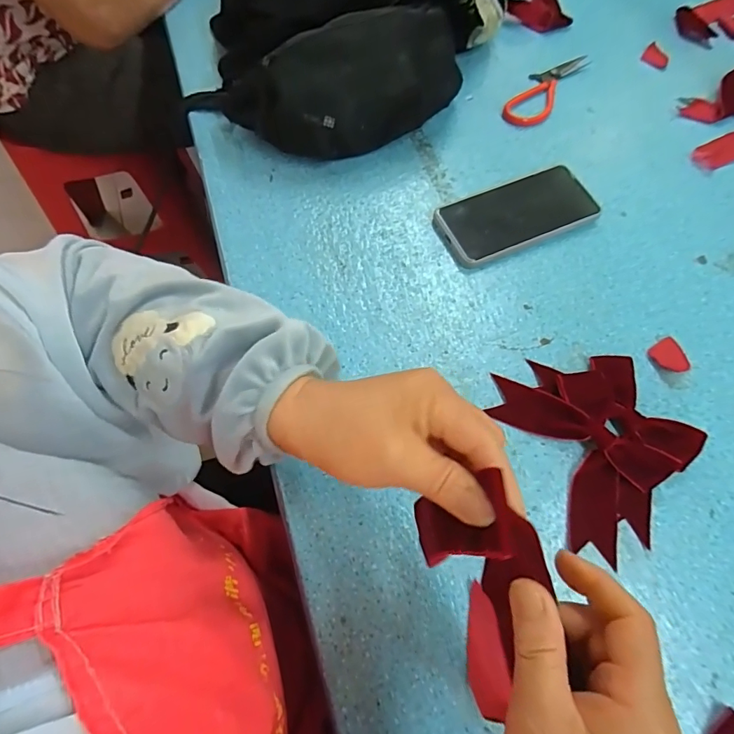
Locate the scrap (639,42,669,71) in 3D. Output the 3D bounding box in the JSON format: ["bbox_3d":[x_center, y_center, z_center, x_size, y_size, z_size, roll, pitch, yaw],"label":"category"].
[{"bbox_3d":[0.380,-0.406,0.592,0.035,0.010,0.027,34,70,12],"label":"scrap"}]

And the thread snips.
[{"bbox_3d":[0.224,-0.350,0.564,0.049,0.007,0.157,35,71,13],"label":"thread snips"}]

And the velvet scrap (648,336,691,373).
[{"bbox_3d":[0.281,-0.009,0.418,0.032,0.005,0.034,0,67,-1],"label":"velvet scrap"}]

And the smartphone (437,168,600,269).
[{"bbox_3d":[0.154,-0.160,0.474,0.159,0.017,0.081,-20,69,-9],"label":"smartphone"}]

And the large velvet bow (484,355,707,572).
[{"bbox_3d":[0.195,0.058,0.378,0.129,0.023,0.158,-26,70,-11],"label":"large velvet bow"}]

